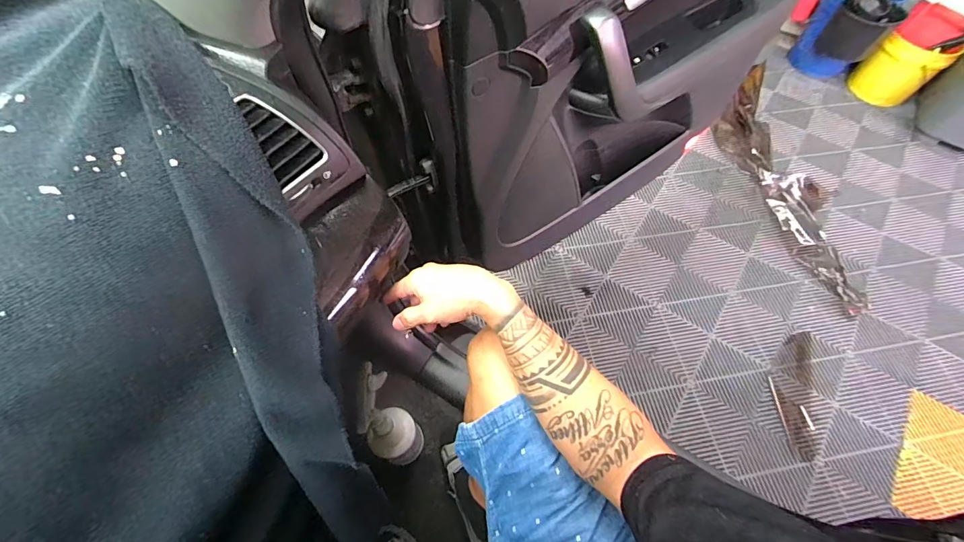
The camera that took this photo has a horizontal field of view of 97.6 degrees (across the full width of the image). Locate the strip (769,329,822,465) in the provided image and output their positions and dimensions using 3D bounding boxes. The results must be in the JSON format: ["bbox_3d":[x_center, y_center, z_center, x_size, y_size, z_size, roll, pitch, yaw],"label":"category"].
[{"bbox_3d":[1.009,0.372,1.366,0.139,0.030,0.419,18,62,8],"label":"strip"}]

